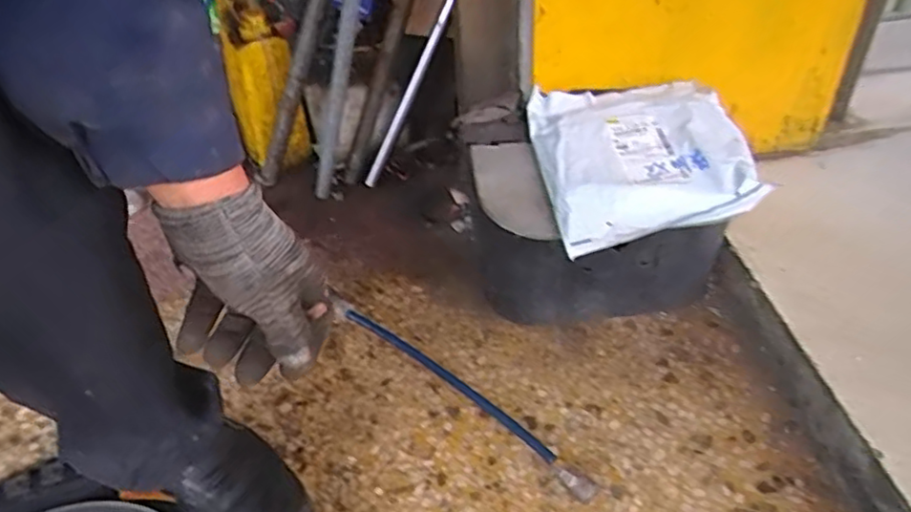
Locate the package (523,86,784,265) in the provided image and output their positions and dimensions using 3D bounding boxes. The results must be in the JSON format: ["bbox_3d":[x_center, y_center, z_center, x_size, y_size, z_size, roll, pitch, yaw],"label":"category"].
[{"bbox_3d":[0.244,-0.135,0.849,0.270,0.049,0.293,-7,41,-3],"label":"package"}]

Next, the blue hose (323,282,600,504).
[{"bbox_3d":[-0.007,0.172,0.860,0.457,0.022,0.034,31,52,33],"label":"blue hose"}]

